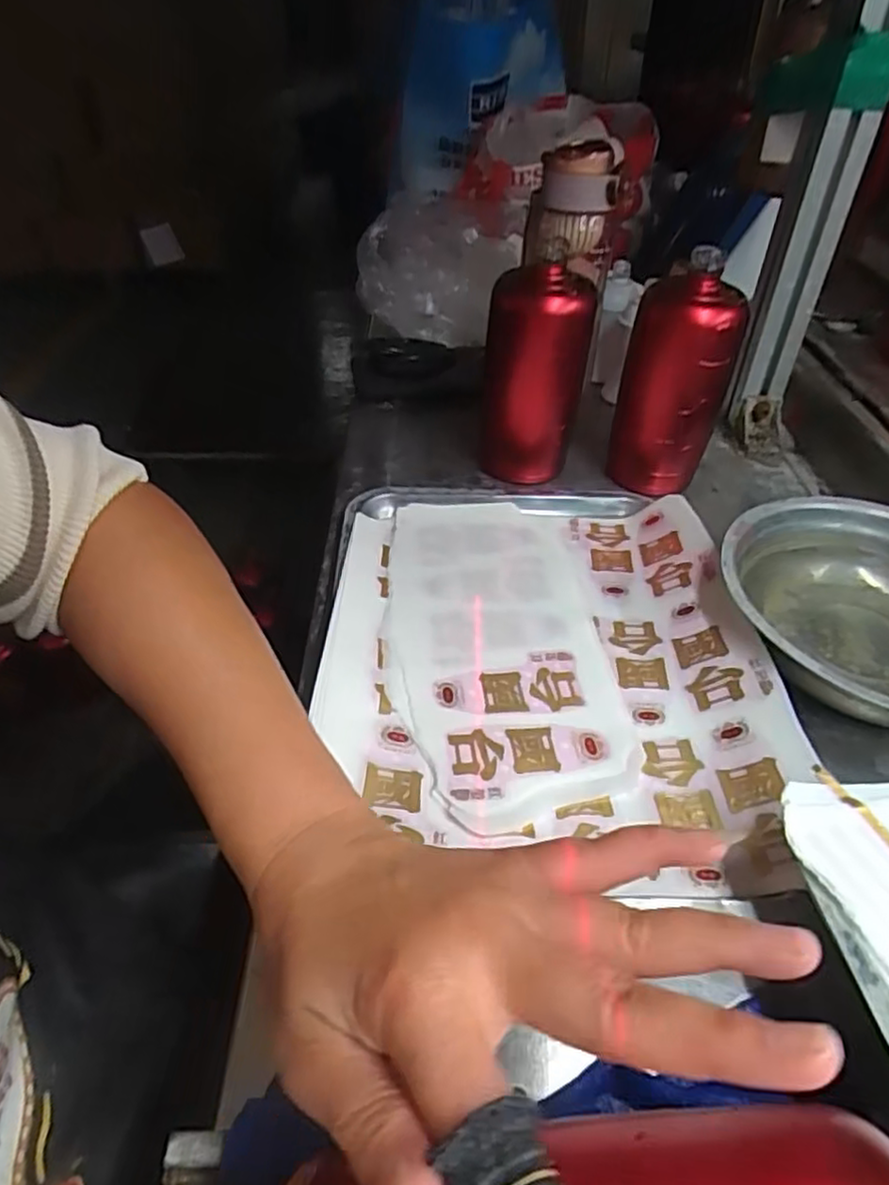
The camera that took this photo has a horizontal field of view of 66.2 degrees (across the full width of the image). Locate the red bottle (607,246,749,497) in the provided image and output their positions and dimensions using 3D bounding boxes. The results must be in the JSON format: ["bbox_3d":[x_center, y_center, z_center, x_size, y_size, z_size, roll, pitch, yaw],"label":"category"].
[{"bbox_3d":[0.183,-0.167,0.549,0.078,0.167,0.065,-3,41,-4],"label":"red bottle"}]

